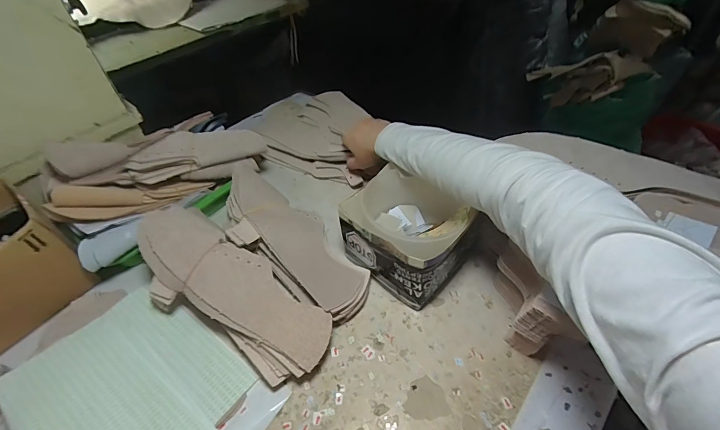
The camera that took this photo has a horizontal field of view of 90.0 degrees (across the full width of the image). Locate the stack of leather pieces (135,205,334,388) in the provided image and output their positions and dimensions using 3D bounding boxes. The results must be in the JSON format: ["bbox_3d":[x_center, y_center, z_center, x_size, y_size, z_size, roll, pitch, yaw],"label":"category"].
[{"bbox_3d":[-0.151,0.086,0.411,0.259,0.052,0.104,35,58,12],"label":"stack of leather pieces"}]

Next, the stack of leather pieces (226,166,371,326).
[{"bbox_3d":[-0.092,0.035,0.459,0.093,0.032,0.239,-38,69,-25],"label":"stack of leather pieces"}]

